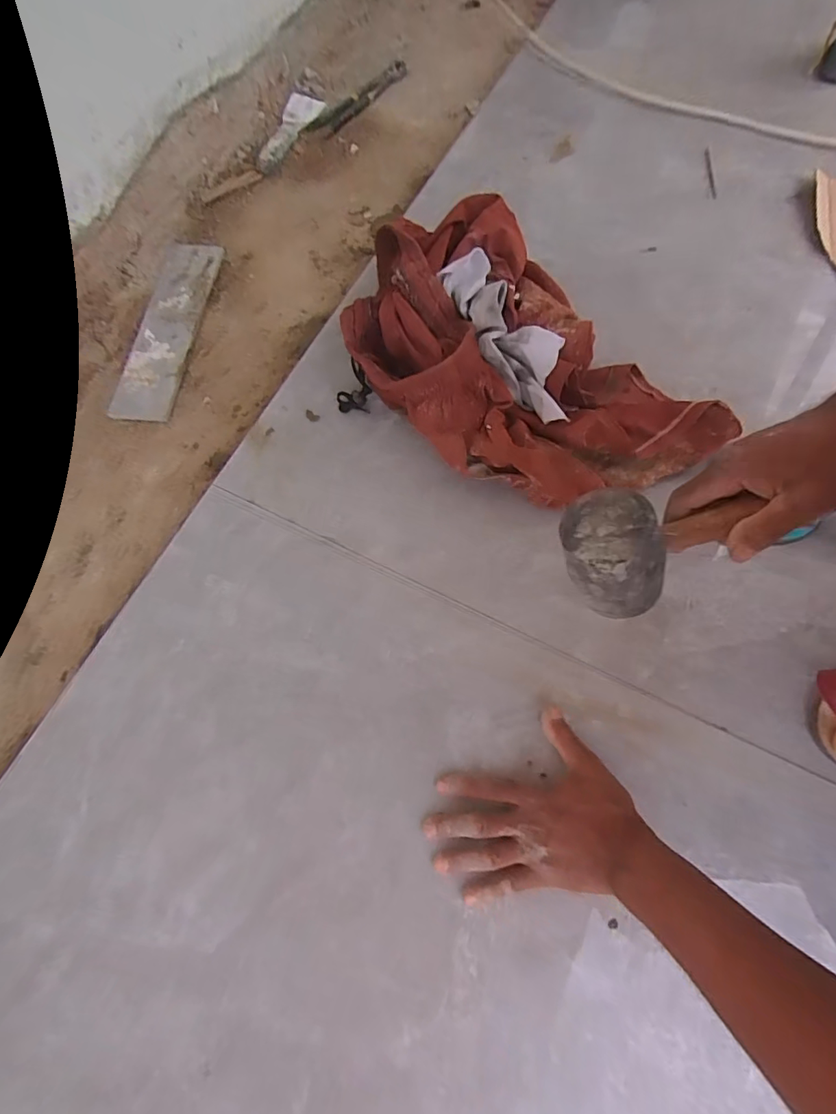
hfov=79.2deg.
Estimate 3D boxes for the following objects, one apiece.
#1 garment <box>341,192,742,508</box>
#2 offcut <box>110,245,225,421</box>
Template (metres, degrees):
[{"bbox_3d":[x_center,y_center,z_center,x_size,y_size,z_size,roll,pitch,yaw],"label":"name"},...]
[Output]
[{"bbox_3d":[0.107,-0.206,0.554,0.241,0.107,0.397,-40,73,-11],"label":"garment"},{"bbox_3d":[-0.350,-0.324,0.714,0.076,0.015,0.304,7,70,5],"label":"offcut"}]

